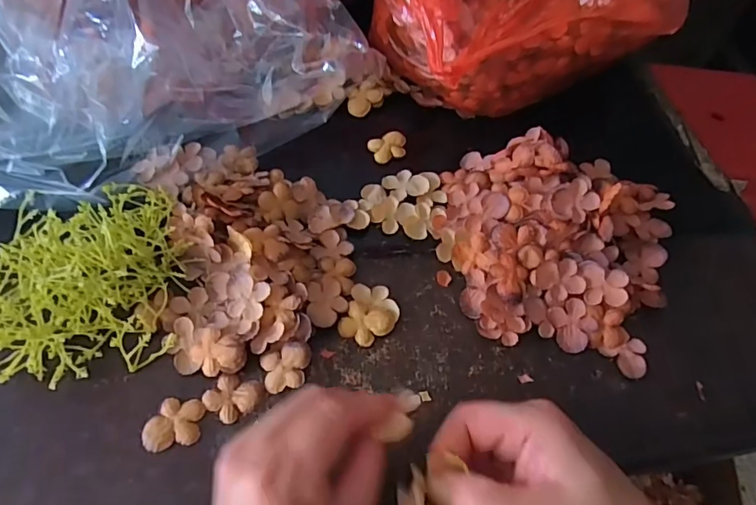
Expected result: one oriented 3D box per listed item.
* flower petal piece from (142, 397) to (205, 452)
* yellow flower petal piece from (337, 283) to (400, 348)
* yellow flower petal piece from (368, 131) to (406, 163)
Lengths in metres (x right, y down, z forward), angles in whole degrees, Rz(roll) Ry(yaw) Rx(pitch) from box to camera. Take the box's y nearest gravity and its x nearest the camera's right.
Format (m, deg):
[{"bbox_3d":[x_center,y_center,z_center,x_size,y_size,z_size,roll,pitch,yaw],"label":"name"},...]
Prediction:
[{"bbox_3d":[-0.130,0.109,0.315,0.034,0.004,0.032,0,59,1],"label":"flower petal piece"},{"bbox_3d":[-0.005,0.045,0.362,0.037,0.009,0.047,16,60,11],"label":"yellow flower petal piece"},{"bbox_3d":[0.011,-0.095,0.447,0.034,0.006,0.028,-26,62,-14],"label":"yellow flower petal piece"}]

